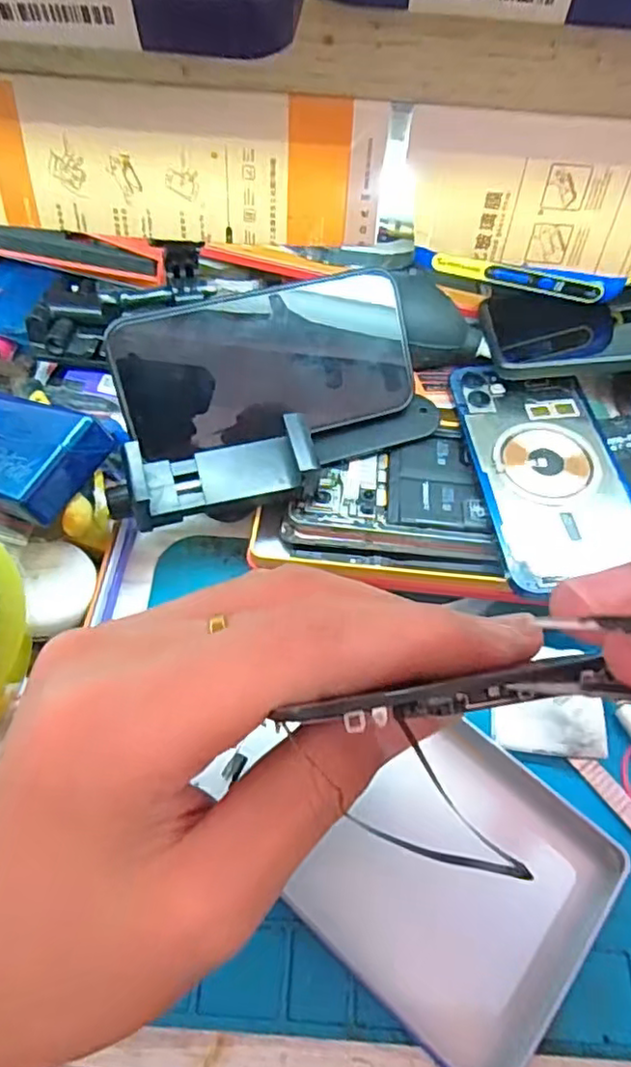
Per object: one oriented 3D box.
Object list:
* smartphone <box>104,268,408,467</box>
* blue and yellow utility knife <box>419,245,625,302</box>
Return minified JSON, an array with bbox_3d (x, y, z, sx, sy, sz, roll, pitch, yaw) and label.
[{"bbox_3d":[-0.022,-0.084,0.311,0.141,0.009,0.072,-13,102,-15],"label":"smartphone"},{"bbox_3d":[0.110,-0.138,0.340,0.112,0.015,0.009,9,59,3],"label":"blue and yellow utility knife"}]

